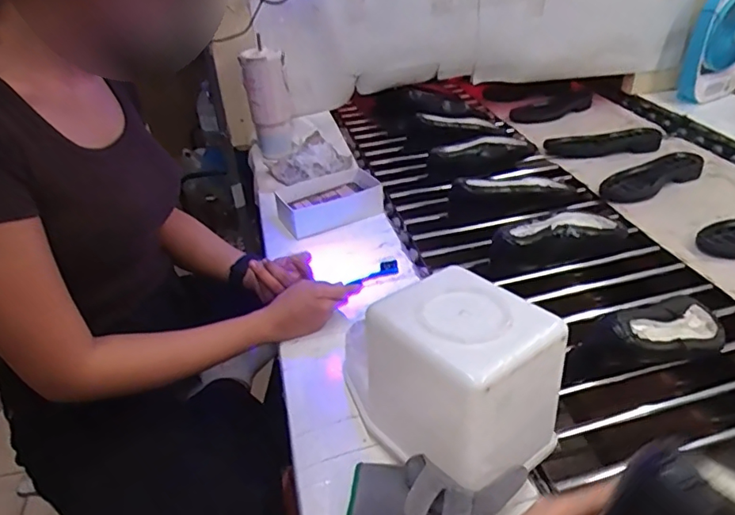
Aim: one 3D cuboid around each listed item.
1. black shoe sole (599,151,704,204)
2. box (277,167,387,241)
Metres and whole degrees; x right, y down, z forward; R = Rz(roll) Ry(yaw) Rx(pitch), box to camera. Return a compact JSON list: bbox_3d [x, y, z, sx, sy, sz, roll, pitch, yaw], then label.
[{"bbox_3d":[0.583,-0.167,1.092,0.273,0.030,0.087,-21,38,-24],"label":"black shoe sole"},{"bbox_3d":[-0.070,-0.103,1.001,0.185,0.058,0.120,-18,37,-20],"label":"box"}]

